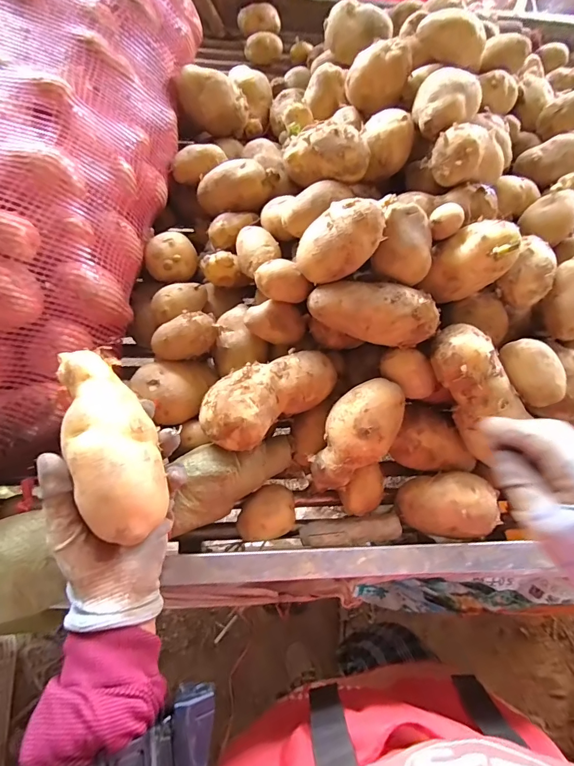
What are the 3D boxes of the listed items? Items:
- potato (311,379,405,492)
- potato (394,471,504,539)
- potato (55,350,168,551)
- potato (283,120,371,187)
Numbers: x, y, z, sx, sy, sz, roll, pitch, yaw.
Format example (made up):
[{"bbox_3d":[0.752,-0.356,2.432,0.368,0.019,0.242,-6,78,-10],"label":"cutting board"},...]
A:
[{"bbox_3d":[0.071,0.052,0.406,0.065,0.056,0.120,25,103,9],"label":"potato"},{"bbox_3d":[0.165,0.125,0.415,0.095,0.043,0.062,-9,82,22],"label":"potato"},{"bbox_3d":[-0.134,0.043,0.306,0.056,0.042,0.147,-21,74,-11],"label":"potato"},{"bbox_3d":[0.040,-0.231,0.409,0.084,0.046,0.040,11,67,2],"label":"potato"}]

